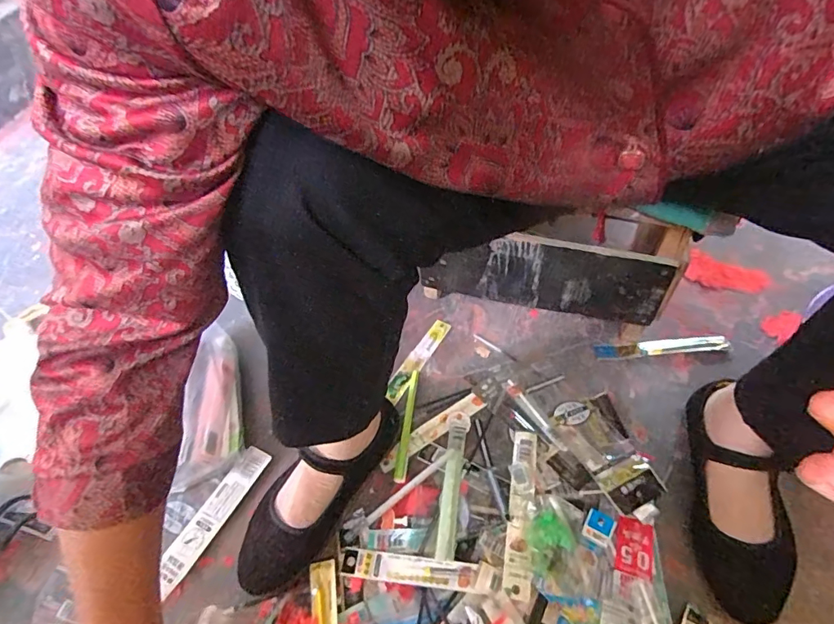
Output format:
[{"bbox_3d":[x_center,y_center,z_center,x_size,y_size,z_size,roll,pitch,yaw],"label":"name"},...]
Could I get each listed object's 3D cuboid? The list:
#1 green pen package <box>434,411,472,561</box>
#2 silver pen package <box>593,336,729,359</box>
[{"bbox_3d":[0.041,0.185,0.517,0.025,0.010,0.167,4,51,8],"label":"green pen package"},{"bbox_3d":[0.324,0.044,0.620,0.167,0.008,0.033,-5,51,0],"label":"silver pen package"}]

